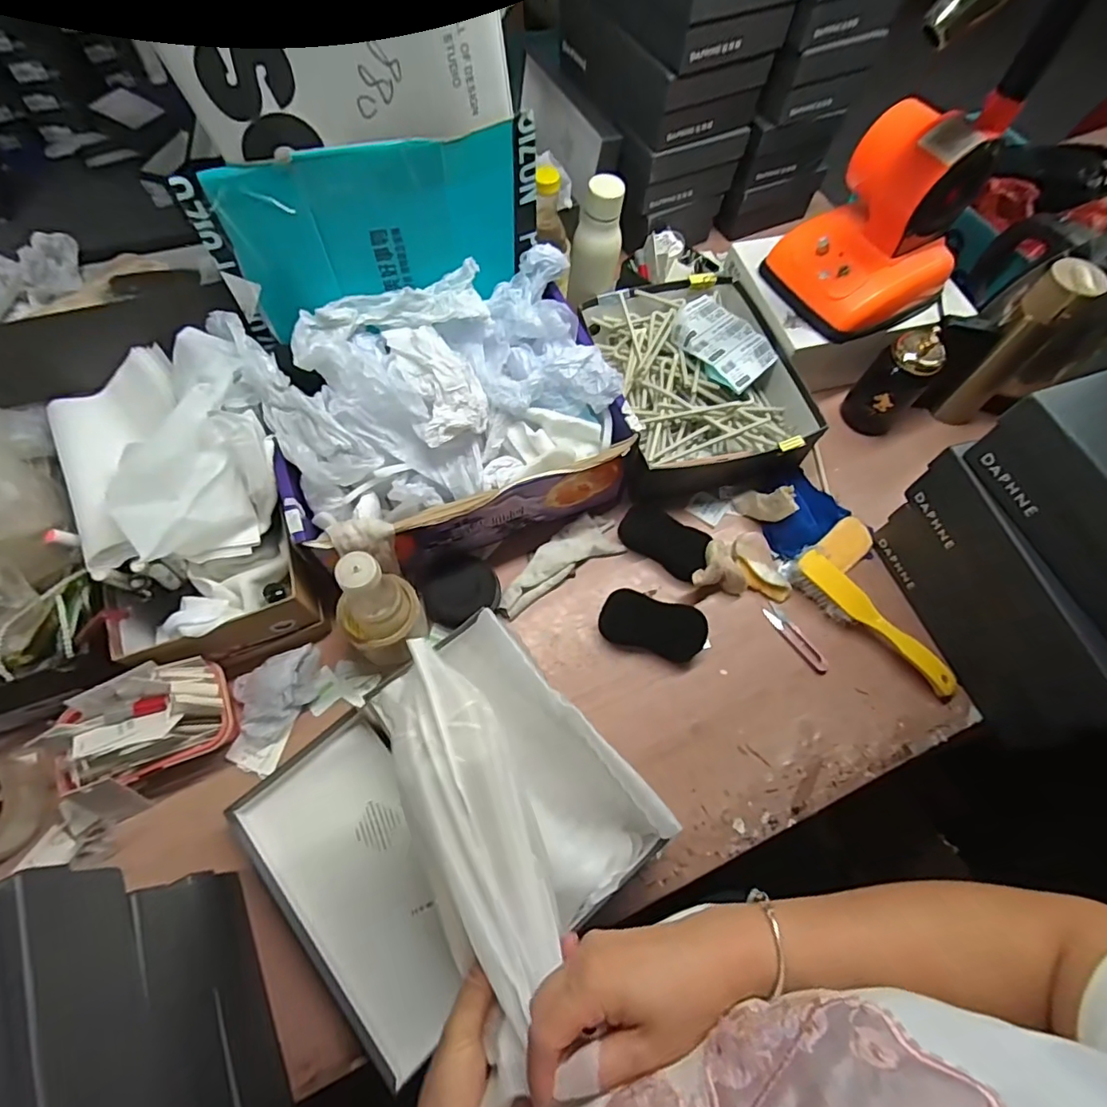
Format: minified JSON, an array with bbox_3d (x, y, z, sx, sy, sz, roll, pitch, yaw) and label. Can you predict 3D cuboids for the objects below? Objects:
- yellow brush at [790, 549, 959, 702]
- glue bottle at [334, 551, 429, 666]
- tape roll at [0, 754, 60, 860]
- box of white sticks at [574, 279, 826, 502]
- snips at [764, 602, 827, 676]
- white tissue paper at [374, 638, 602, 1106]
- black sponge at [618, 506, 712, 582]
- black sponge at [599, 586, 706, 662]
[{"bbox_3d":[0.394,0.085,0.687,0.047,0.039,0.233,-39,73,-18],"label":"yellow brush"},{"bbox_3d":[-0.190,0.059,0.601,0.087,0.177,0.074,-38,72,-18],"label":"glue bottle"},{"bbox_3d":[-0.581,0.269,0.579,0.097,0.041,0.107,14,66,4],"label":"tape roll"},{"bbox_3d":[0.189,-0.245,0.804,0.279,0.088,0.329,-15,67,-9],"label":"box of white sticks"},{"bbox_3d":[0.305,0.106,0.699,0.022,0.004,0.101,-32,71,-16],"label":"snips"},{"bbox_3d":[-0.053,0.202,0.395,0.081,0.072,0.274,-21,60,-11],"label":"white tissue paper"},{"bbox_3d":[0.148,-0.020,0.736,0.121,0.034,0.065,36,69,13],"label":"black sponge"},{"bbox_3d":[0.122,0.088,0.687,0.126,0.036,0.060,17,66,5],"label":"black sponge"}]

